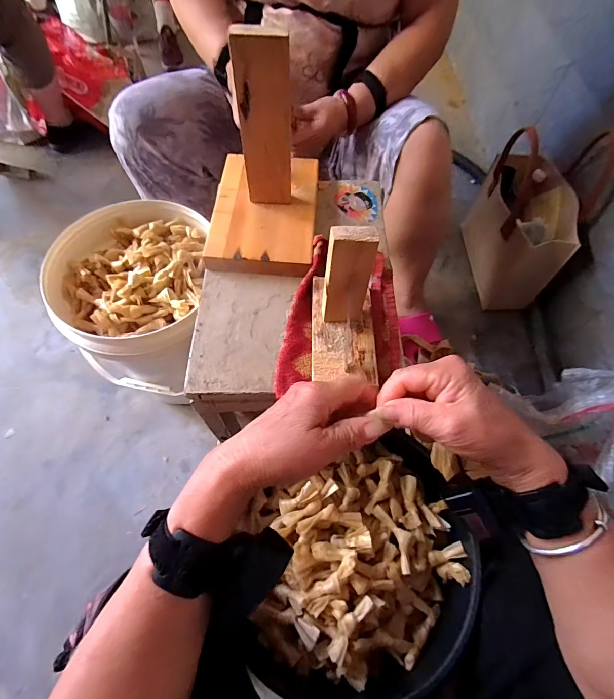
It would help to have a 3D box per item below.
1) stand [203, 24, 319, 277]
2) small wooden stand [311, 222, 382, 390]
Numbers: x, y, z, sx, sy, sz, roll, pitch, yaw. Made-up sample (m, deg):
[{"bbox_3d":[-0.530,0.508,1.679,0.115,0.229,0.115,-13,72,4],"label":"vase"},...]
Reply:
[{"bbox_3d":[-0.056,-0.236,0.436,0.139,0.201,0.207,4,64,0],"label":"stand"},{"bbox_3d":[0.045,-0.048,0.375,0.072,0.132,0.136,2,64,-2],"label":"small wooden stand"}]

